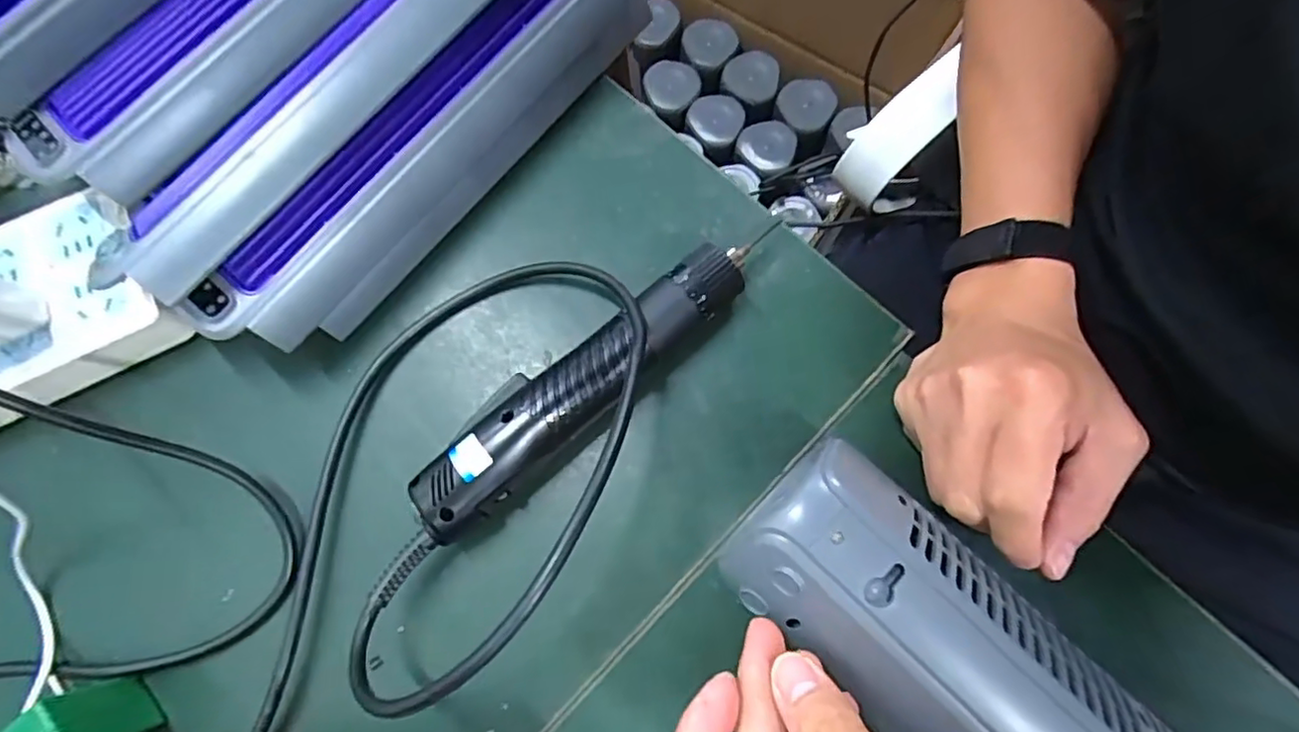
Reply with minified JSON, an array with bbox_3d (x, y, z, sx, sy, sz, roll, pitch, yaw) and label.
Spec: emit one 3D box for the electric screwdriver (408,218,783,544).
[{"bbox_3d":[-0.031,0.005,0.315,0.205,0.037,0.044,-40,78,-8],"label":"electric screwdriver"}]

